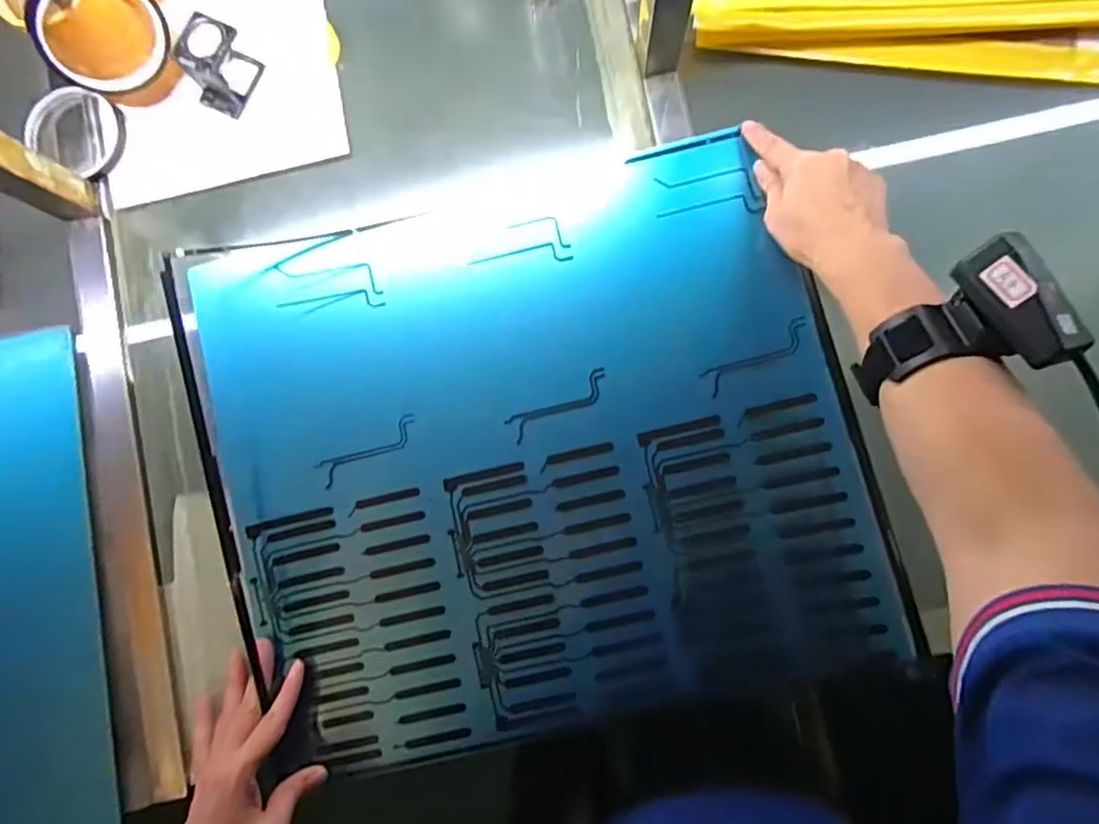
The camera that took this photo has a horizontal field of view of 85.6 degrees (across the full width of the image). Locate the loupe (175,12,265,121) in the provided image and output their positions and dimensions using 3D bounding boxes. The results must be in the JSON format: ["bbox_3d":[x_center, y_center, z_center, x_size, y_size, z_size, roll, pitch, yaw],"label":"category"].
[{"bbox_3d":[-0.276,-0.286,0.488,0.040,0.047,0.053,22,87,4],"label":"loupe"}]

